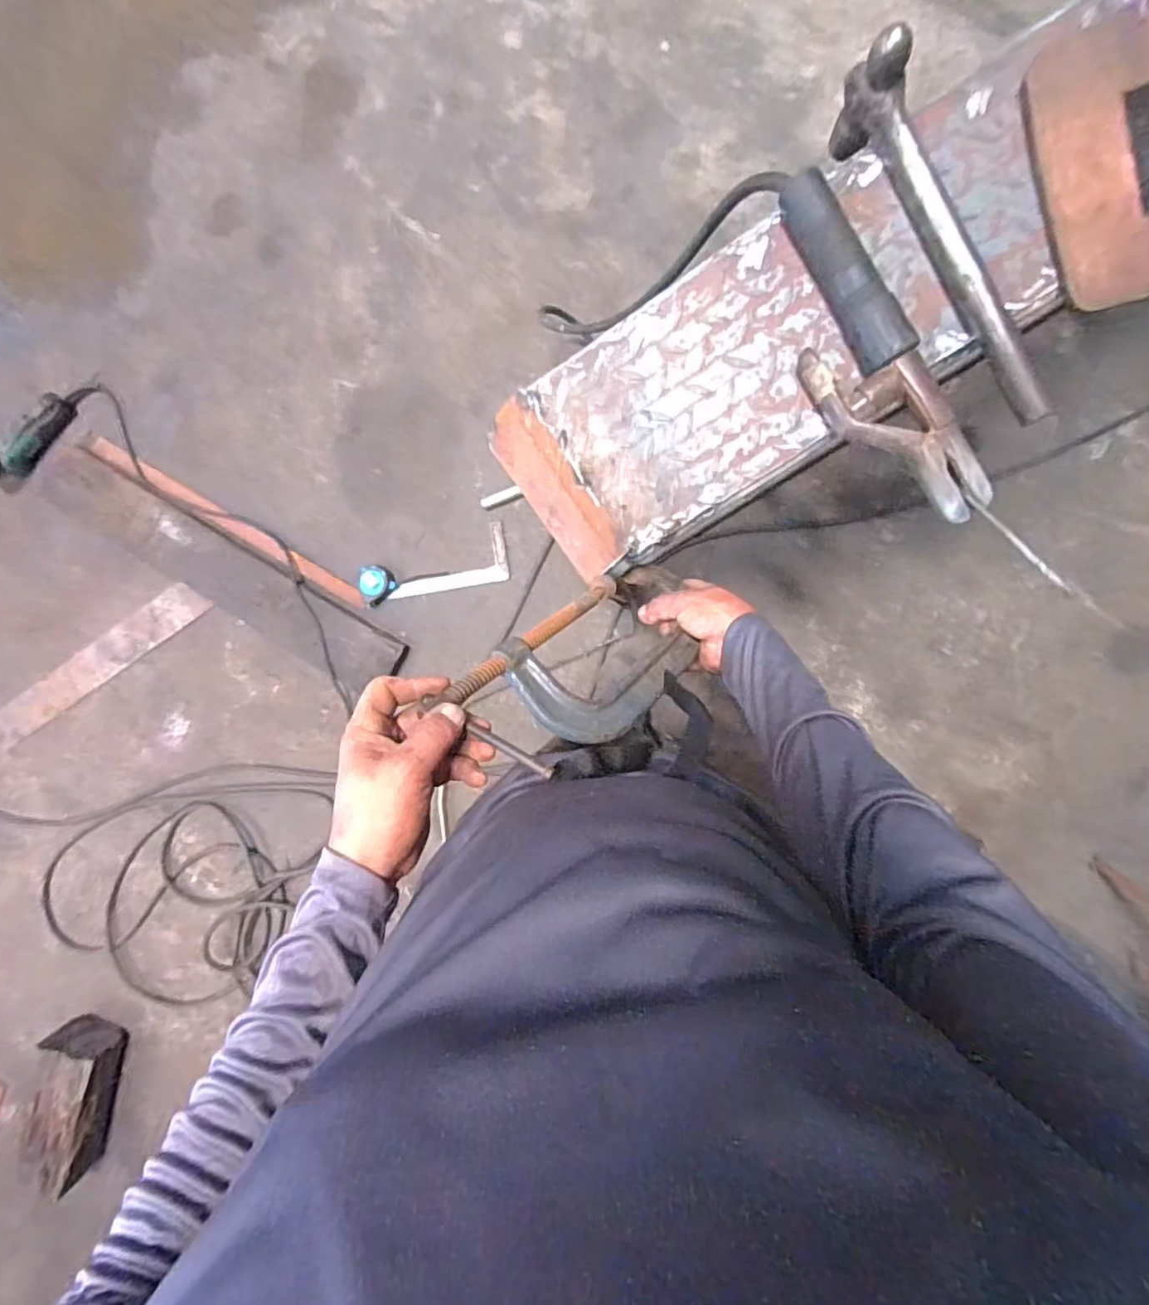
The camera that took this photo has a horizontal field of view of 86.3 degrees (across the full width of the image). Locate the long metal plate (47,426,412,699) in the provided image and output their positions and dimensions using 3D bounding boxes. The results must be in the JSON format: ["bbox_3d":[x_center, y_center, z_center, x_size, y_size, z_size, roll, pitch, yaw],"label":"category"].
[{"bbox_3d":[-0.853,-0.222,1.489,0.998,0.042,0.226,32,97,5],"label":"long metal plate"}]

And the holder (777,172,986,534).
[{"bbox_3d":[0.246,-0.250,0.525,0.088,0.033,0.309,-28,89,9],"label":"holder"}]

